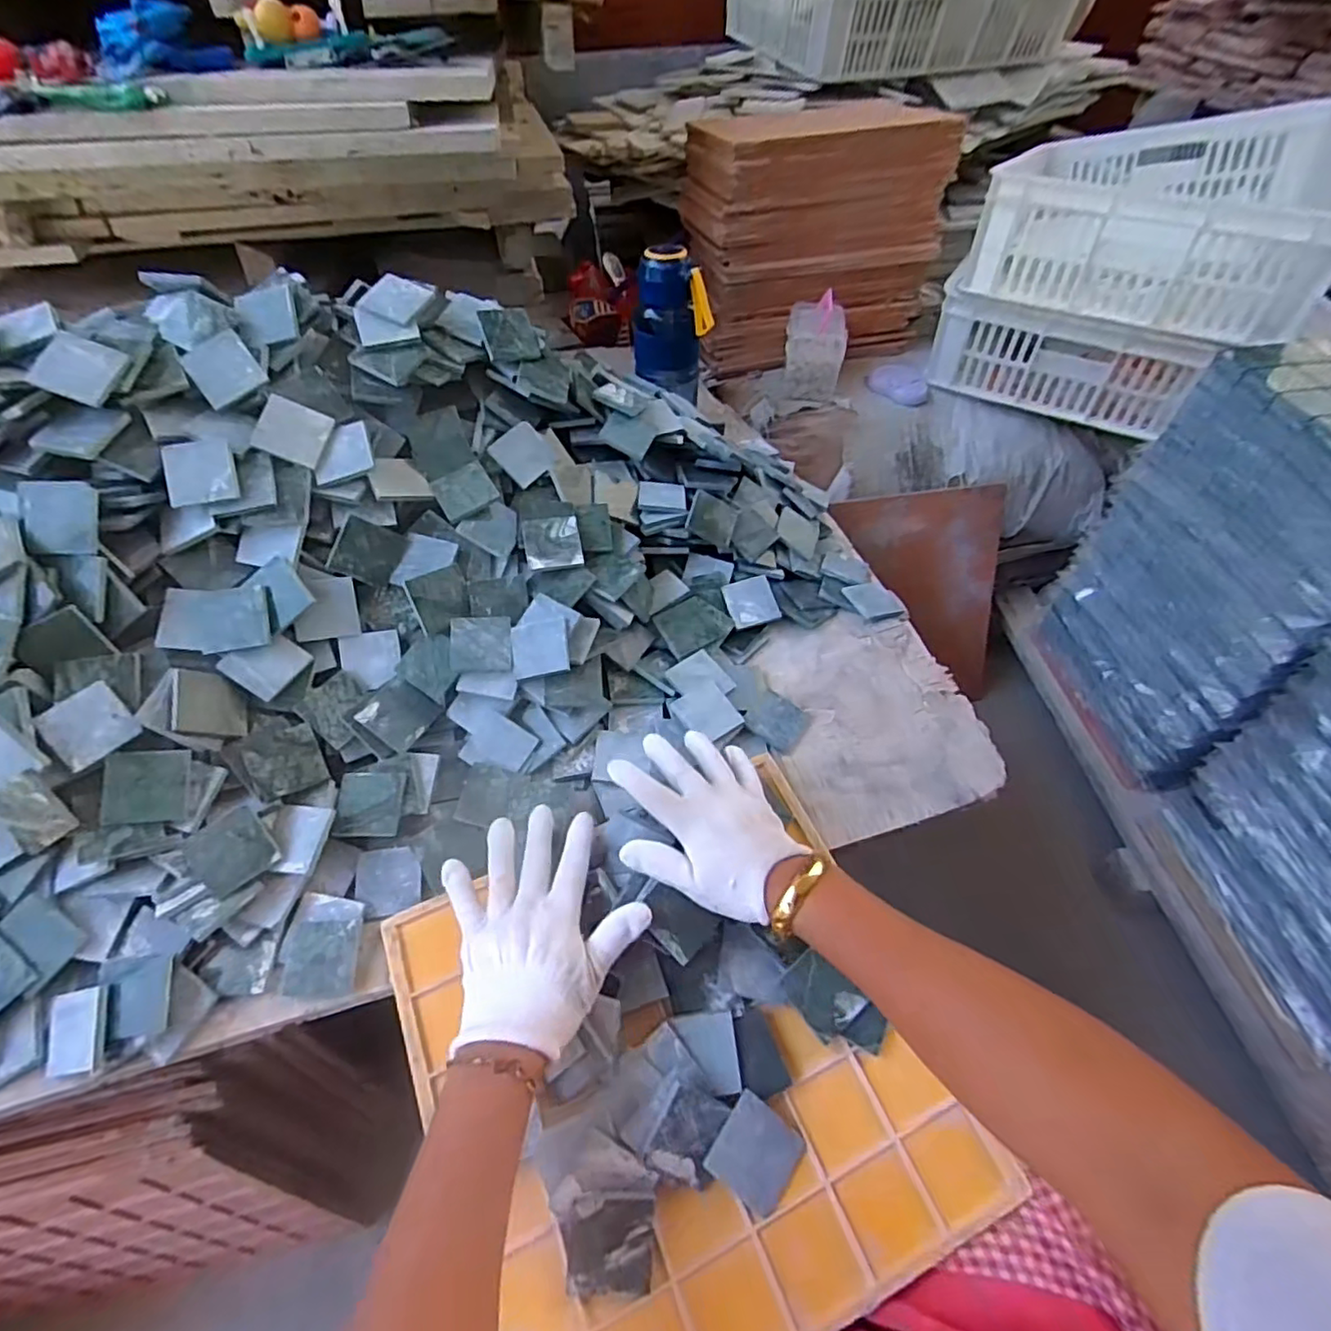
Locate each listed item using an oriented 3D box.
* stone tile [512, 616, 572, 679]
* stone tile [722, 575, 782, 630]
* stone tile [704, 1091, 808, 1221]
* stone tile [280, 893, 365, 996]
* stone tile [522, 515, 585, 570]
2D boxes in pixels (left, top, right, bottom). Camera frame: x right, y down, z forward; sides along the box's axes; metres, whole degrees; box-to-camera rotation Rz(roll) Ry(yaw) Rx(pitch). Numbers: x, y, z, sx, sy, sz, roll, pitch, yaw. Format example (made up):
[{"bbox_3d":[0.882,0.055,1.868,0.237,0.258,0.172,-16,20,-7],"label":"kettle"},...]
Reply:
[{"bbox_3d":[-0.109,-0.015,0.562,0.053,0.007,0.048,-11,80,15],"label":"stone tile"},{"bbox_3d":[0.090,-0.066,0.669,0.050,0.005,0.050,-17,82,-2],"label":"stone tile"},{"bbox_3d":[0.057,0.301,0.398,0.052,0.005,0.047,41,64,1],"label":"stone tile"},{"bbox_3d":[-0.261,0.211,0.489,0.057,0.010,0.069,-1,64,2],"label":"stone tile"},{"bbox_3d":[-0.104,-0.114,0.598,0.051,0.005,0.051,-9,73,-8],"label":"stone tile"}]

